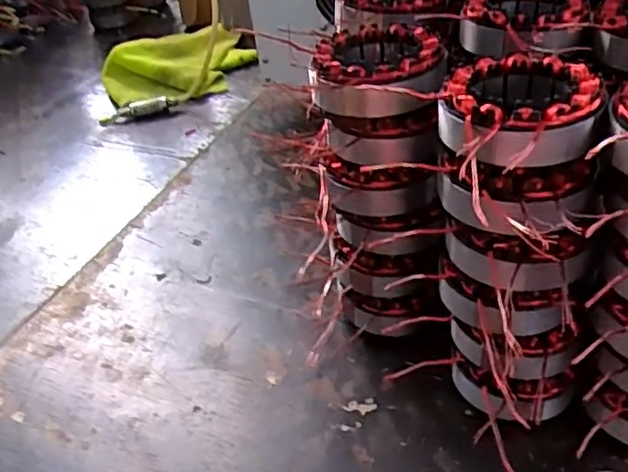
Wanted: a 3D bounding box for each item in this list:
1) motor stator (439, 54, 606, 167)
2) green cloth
[{"bbox_3d":[0.111,-0.066,0.349,0.081,0.030,0.095,1,40,10],"label":"motor stator"},{"bbox_3d":[-0.196,-0.255,0.939,0.161,0.053,0.224,27,50,35],"label":"green cloth"}]

